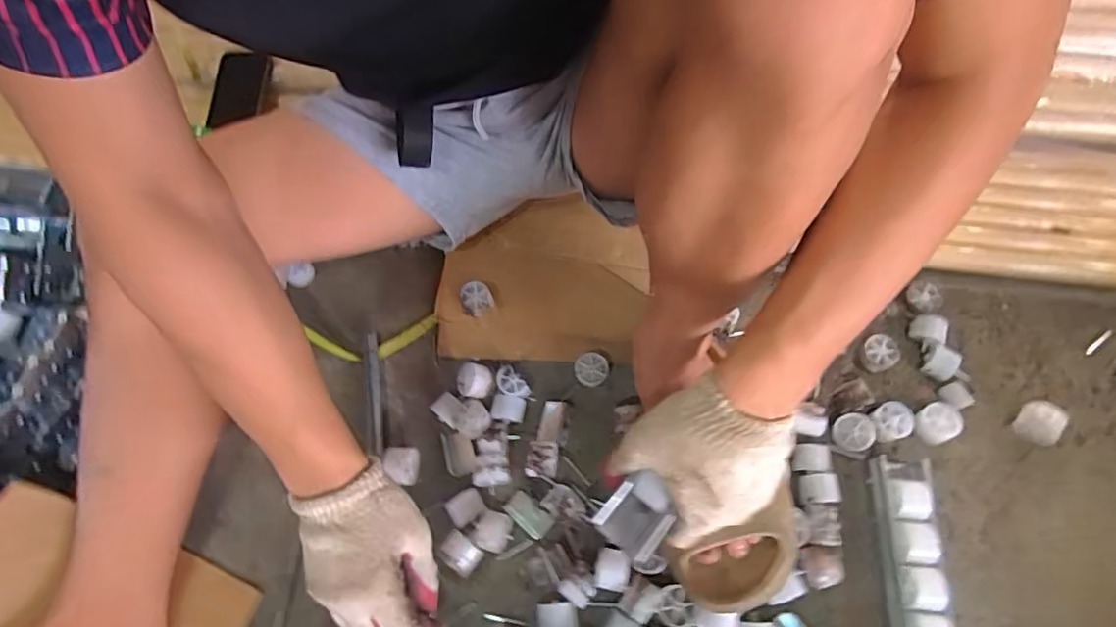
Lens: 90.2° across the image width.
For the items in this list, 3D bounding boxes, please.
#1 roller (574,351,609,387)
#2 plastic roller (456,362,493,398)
[{"bbox_3d":[0.036,0.061,0.591,0.035,0.026,0.034,-1,65,3],"label":"roller"},{"bbox_3d":[-0.087,0.074,0.589,0.040,0.036,0.031,15,67,10],"label":"plastic roller"}]

